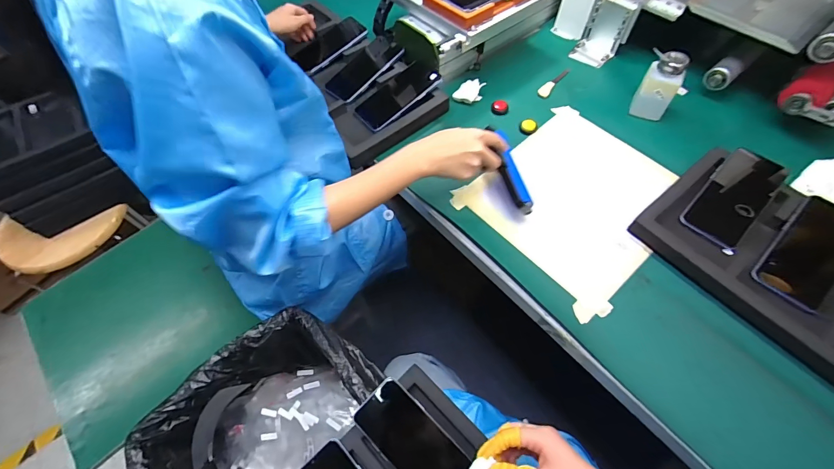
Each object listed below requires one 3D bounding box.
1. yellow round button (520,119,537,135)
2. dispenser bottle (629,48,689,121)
[{"bbox_3d":[0.204,-0.196,0.661,0.029,0.015,0.025,15,62,12],"label":"yellow round button"},{"bbox_3d":[0.431,-0.259,0.647,0.066,0.110,0.047,15,62,12],"label":"dispenser bottle"}]

